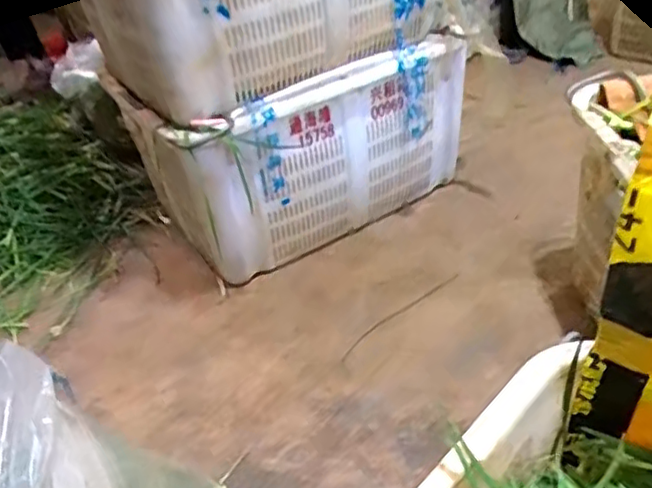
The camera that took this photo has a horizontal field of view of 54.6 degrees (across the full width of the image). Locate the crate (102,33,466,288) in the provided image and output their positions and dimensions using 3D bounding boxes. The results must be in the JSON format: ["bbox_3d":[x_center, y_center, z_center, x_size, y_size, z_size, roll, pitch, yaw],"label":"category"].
[{"bbox_3d":[-0.056,-0.233,1.353,0.643,0.361,0.379,-25,41,-22],"label":"crate"}]

